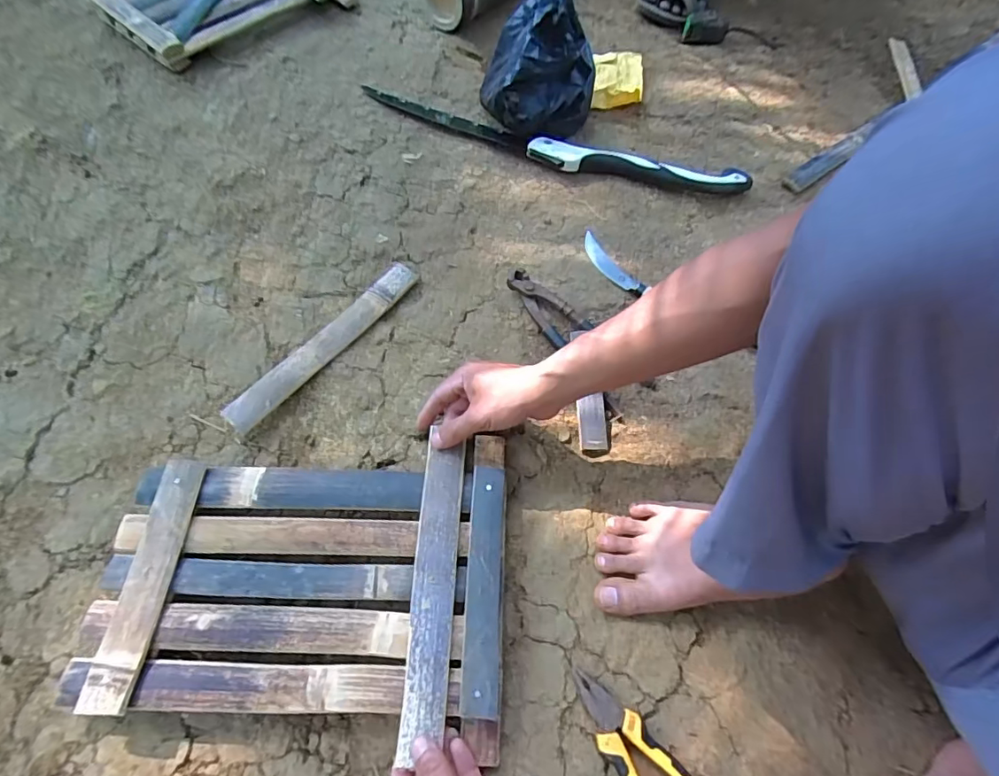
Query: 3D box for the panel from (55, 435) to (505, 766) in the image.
[{"bbox_3d":[-0.172,0.166,0.470,0.351,0.048,0.255,3,64,-2],"label":"panel"}]

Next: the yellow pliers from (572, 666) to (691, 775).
[{"bbox_3d":[0.110,0.304,0.422,0.049,0.026,0.146,-37,71,-19],"label":"yellow pliers"}]

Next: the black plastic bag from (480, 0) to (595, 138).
[{"bbox_3d":[0.057,-0.450,0.729,0.154,0.146,0.134,7,63,0],"label":"black plastic bag"}]

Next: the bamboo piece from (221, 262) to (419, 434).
[{"bbox_3d":[-0.196,-0.056,0.594,0.040,0.016,0.272,36,67,14],"label":"bamboo piece"}]

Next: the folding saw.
[{"bbox_3d":[0.078,-0.364,0.758,0.580,0.027,0.089,14,64,3],"label":"folding saw"}]

